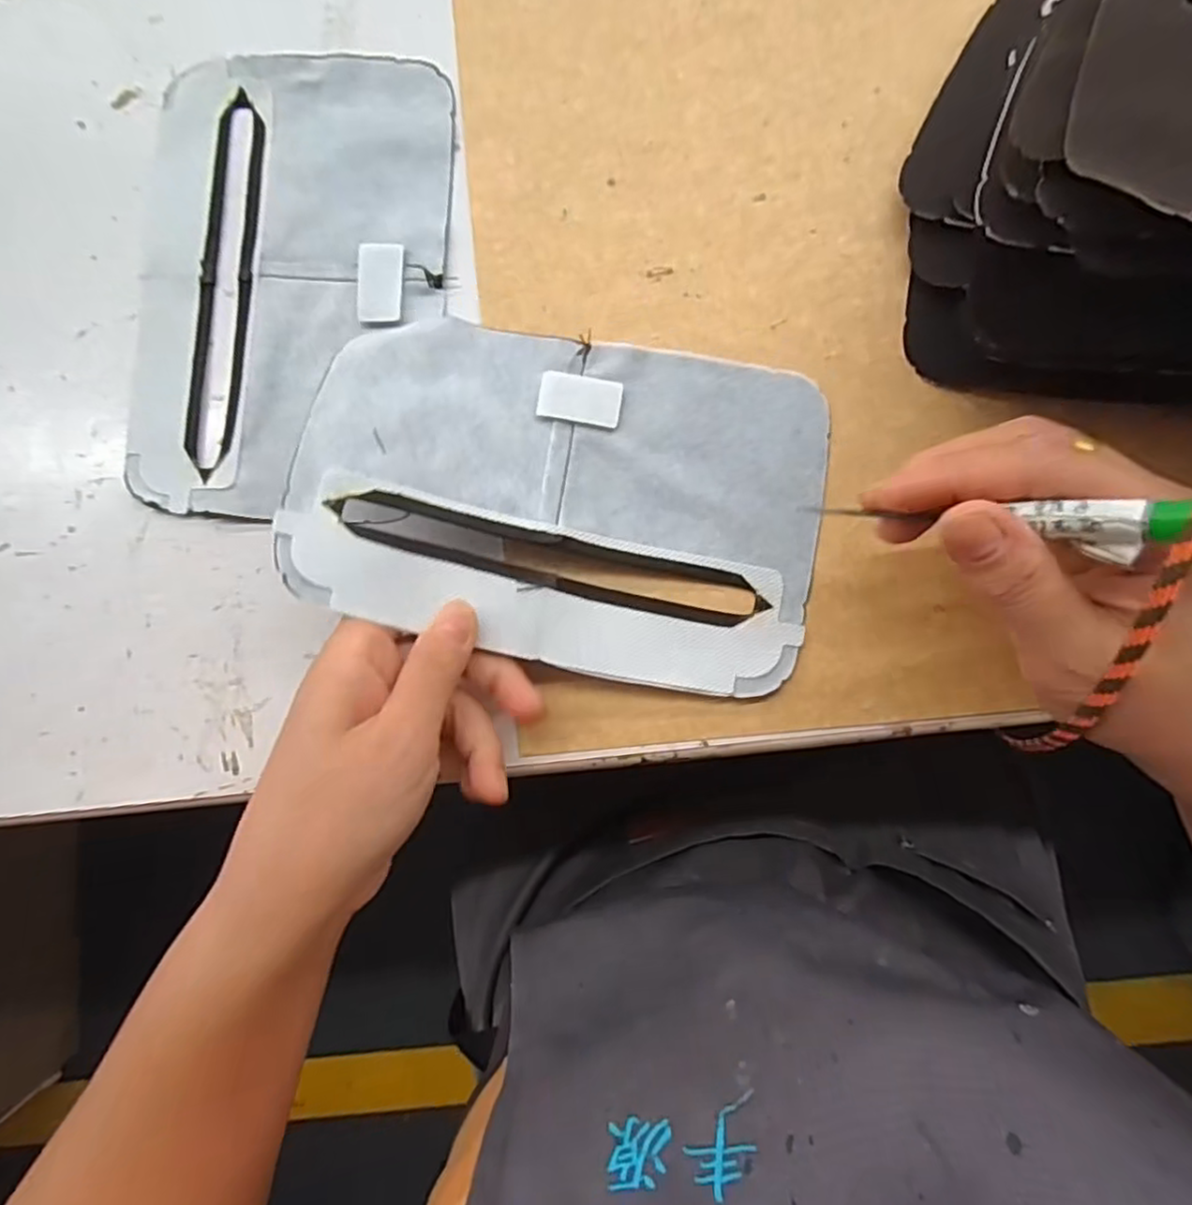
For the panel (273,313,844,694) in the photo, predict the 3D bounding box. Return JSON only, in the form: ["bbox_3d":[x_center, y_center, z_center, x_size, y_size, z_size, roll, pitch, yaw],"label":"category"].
[{"bbox_3d":[-0.009,-0.042,0.255,0.192,0.019,0.128,12,77,-7],"label":"panel"}]

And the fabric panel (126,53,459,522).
[{"bbox_3d":[-0.129,-0.134,0.280,0.130,0.005,0.193,1,89,4],"label":"fabric panel"}]

